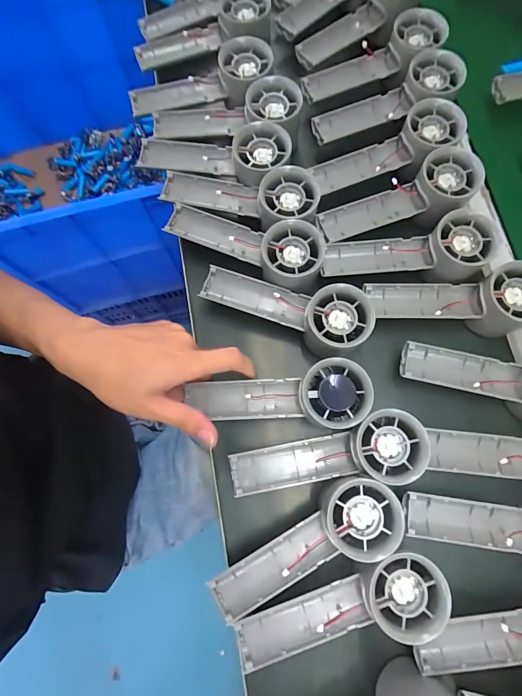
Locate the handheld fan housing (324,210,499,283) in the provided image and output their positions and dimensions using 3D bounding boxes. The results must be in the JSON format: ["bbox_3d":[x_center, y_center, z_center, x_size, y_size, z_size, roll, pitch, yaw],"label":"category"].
[{"bbox_3d":[0.136,-0.091,0.346,0.150,0.030,0.054,-5,76,11],"label":"handheld fan housing"}]

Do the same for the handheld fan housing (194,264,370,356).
[{"bbox_3d":[0.021,-0.036,0.327,0.155,0.030,0.061,10,77,3],"label":"handheld fan housing"}]

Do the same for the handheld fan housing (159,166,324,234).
[{"bbox_3d":[-0.023,-0.148,0.363,0.157,0.032,0.059,8,75,13],"label":"handheld fan housing"}]

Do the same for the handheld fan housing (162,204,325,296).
[{"bbox_3d":[-0.018,-0.103,0.344,0.157,0.030,0.055,20,77,5],"label":"handheld fan housing"}]

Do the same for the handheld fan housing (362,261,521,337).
[{"bbox_3d":[0.179,-0.043,0.346,0.150,0.050,0.051,0,75,12],"label":"handheld fan housing"}]

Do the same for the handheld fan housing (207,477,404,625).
[{"bbox_3d":[0.035,0.158,0.291,0.157,0.031,0.058,-33,79,5],"label":"handheld fan housing"}]

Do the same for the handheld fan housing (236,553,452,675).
[{"bbox_3d":[0.060,0.199,0.279,0.157,0.030,0.053,-21,77,8],"label":"handheld fan housing"}]

